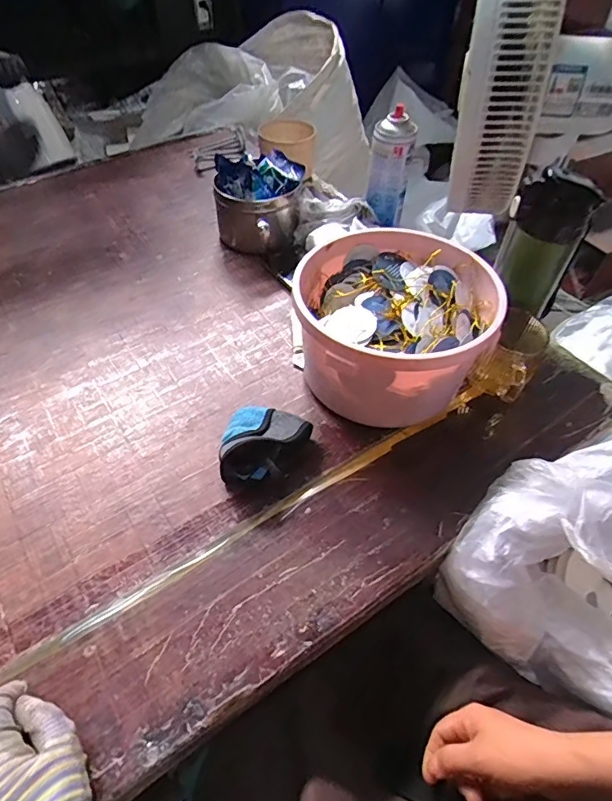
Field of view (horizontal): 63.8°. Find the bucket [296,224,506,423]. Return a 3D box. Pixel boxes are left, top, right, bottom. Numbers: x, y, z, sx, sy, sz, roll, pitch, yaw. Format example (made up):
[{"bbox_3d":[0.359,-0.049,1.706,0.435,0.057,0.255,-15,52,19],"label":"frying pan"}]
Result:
[{"bbox_3d":[0.099,-0.082,0.578,0.213,0.139,0.221,1,51,-1],"label":"bucket"}]

